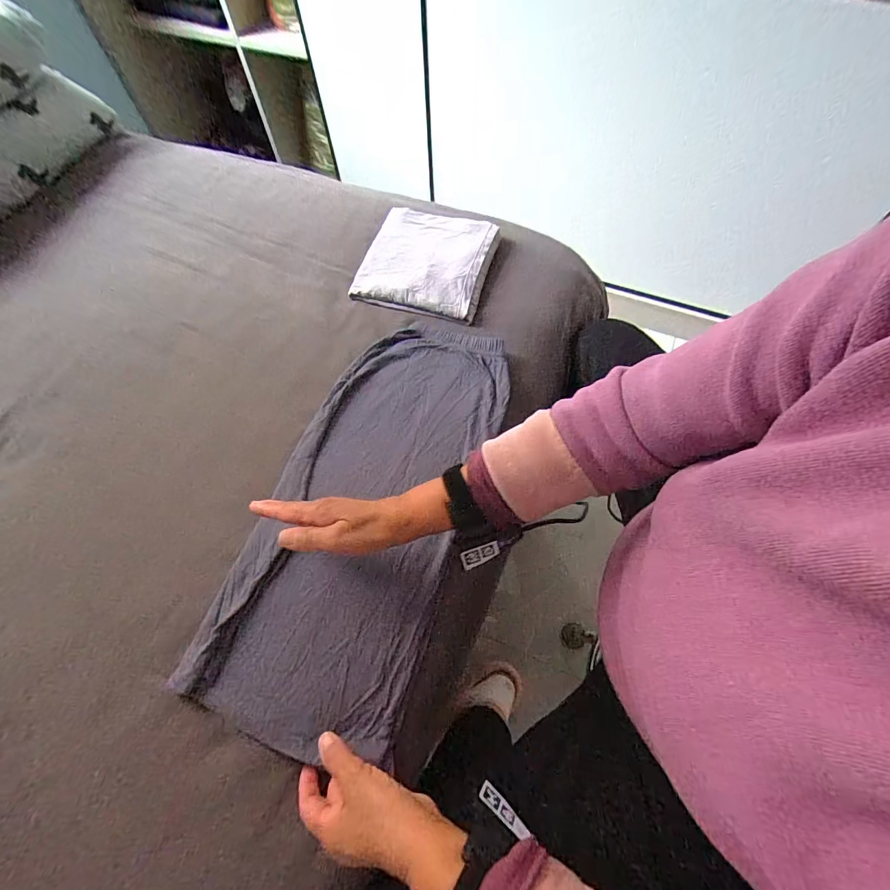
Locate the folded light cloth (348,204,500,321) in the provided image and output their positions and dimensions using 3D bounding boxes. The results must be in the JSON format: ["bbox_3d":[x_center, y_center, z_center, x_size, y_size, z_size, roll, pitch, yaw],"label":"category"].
[{"bbox_3d":[-0.028,-0.289,0.634,0.182,0.028,0.189,14,67,9],"label":"folded light cloth"}]

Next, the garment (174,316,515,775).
[{"bbox_3d":[-0.086,0.061,0.493,0.218,0.031,0.509,16,66,10],"label":"garment"}]

